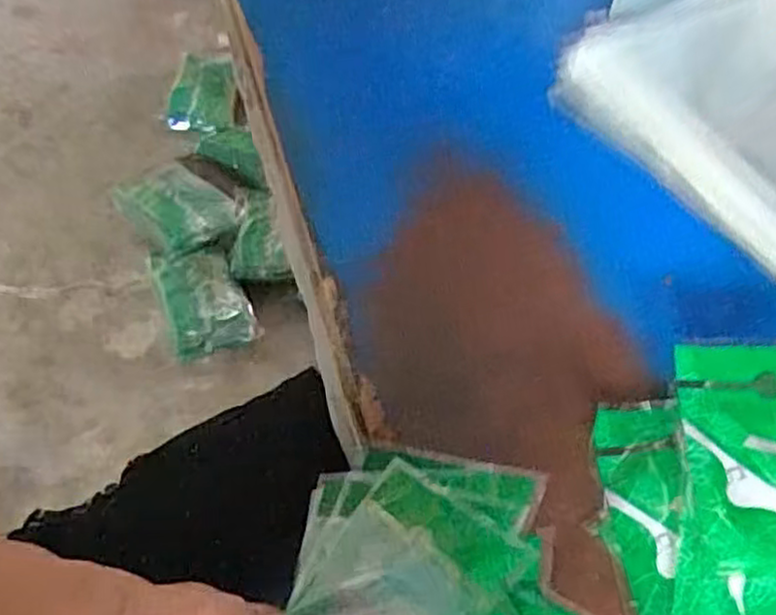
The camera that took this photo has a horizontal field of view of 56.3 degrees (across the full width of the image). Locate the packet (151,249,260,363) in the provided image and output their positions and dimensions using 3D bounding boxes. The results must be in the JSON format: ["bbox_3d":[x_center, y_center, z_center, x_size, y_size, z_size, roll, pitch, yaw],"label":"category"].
[{"bbox_3d":[-0.334,-0.022,1.307,0.144,0.054,0.235,-18,57,-15],"label":"packet"}]

